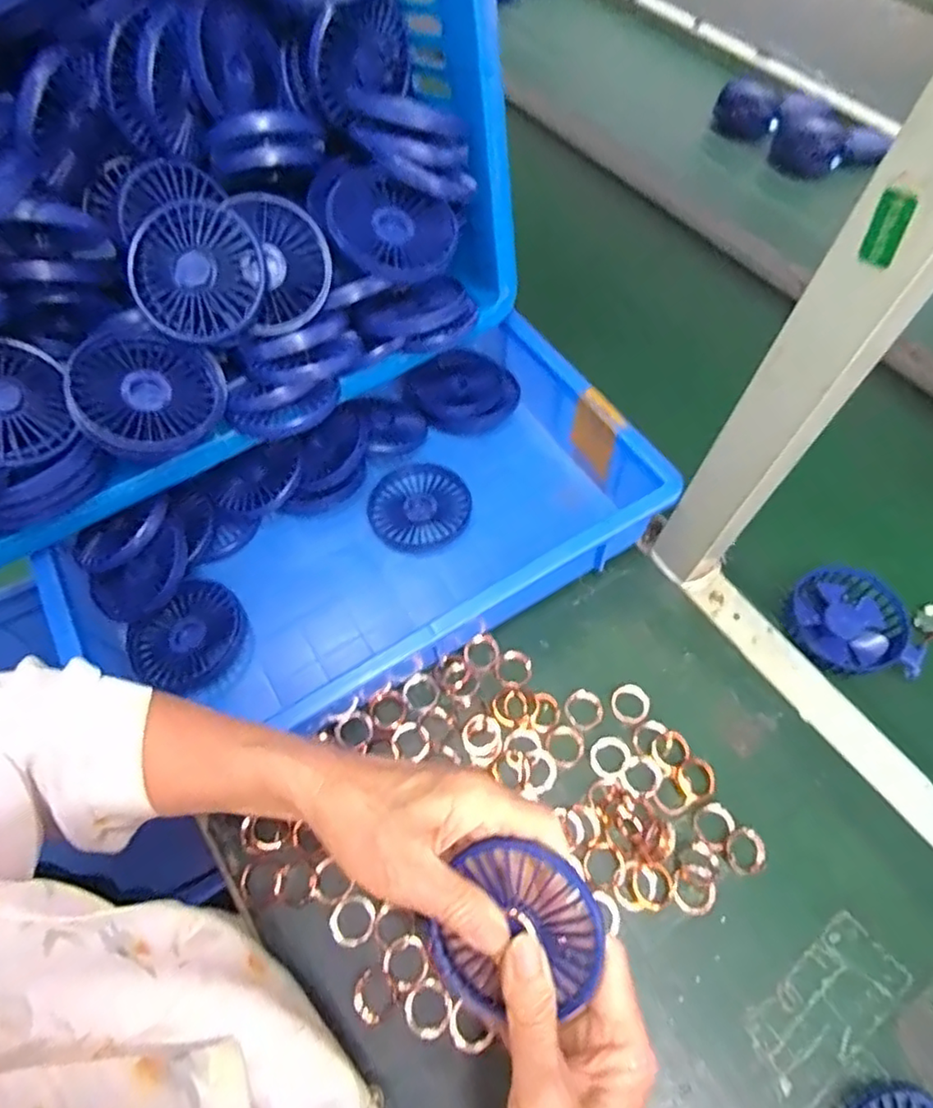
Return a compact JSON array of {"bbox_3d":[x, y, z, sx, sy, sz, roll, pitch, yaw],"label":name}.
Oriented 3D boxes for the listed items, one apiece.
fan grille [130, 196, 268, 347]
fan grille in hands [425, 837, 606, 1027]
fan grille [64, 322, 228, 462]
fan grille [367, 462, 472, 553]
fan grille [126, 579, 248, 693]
[{"bbox_3d":[-0.178,-0.187,0.415,0.084,0.019,0.084,-1,97,-6],"label":"fan grille"},{"bbox_3d":[0.026,0.191,0.317,0.080,0.011,0.089,22,92,19],"label":"fan grille in hands"},{"bbox_3d":[-0.217,-0.107,0.426,0.087,0.033,0.085,0,90,-36],"label":"fan grille"},{"bbox_3d":[-0.039,-0.039,0.545,0.085,0.018,0.080,0,60,-1],"label":"fan grille"},{"bbox_3d":[-0.212,0.064,0.482,0.084,0.025,0.074,-36,67,-20],"label":"fan grille"}]

